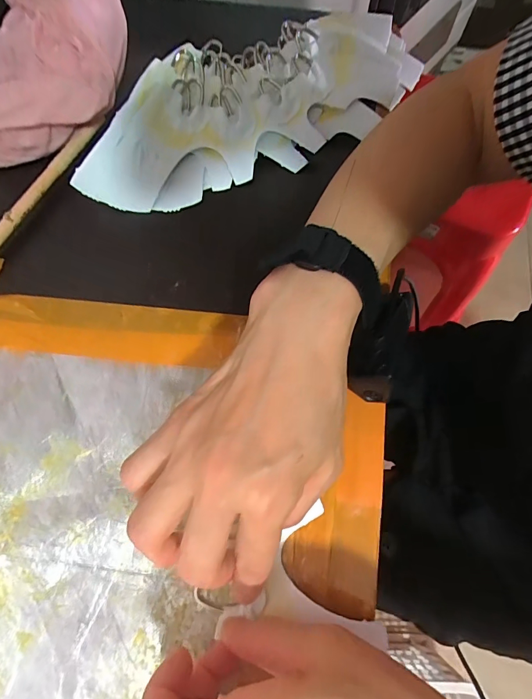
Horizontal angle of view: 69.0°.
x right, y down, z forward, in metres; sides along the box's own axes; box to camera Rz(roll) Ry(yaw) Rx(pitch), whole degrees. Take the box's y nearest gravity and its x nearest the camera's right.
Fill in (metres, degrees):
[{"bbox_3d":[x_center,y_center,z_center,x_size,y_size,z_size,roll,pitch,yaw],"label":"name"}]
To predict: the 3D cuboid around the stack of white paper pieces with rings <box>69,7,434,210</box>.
[{"bbox_3d":[-0.014,-0.194,0.301,0.265,0.061,0.108,-20,73,-9],"label":"stack of white paper pieces with rings"}]

